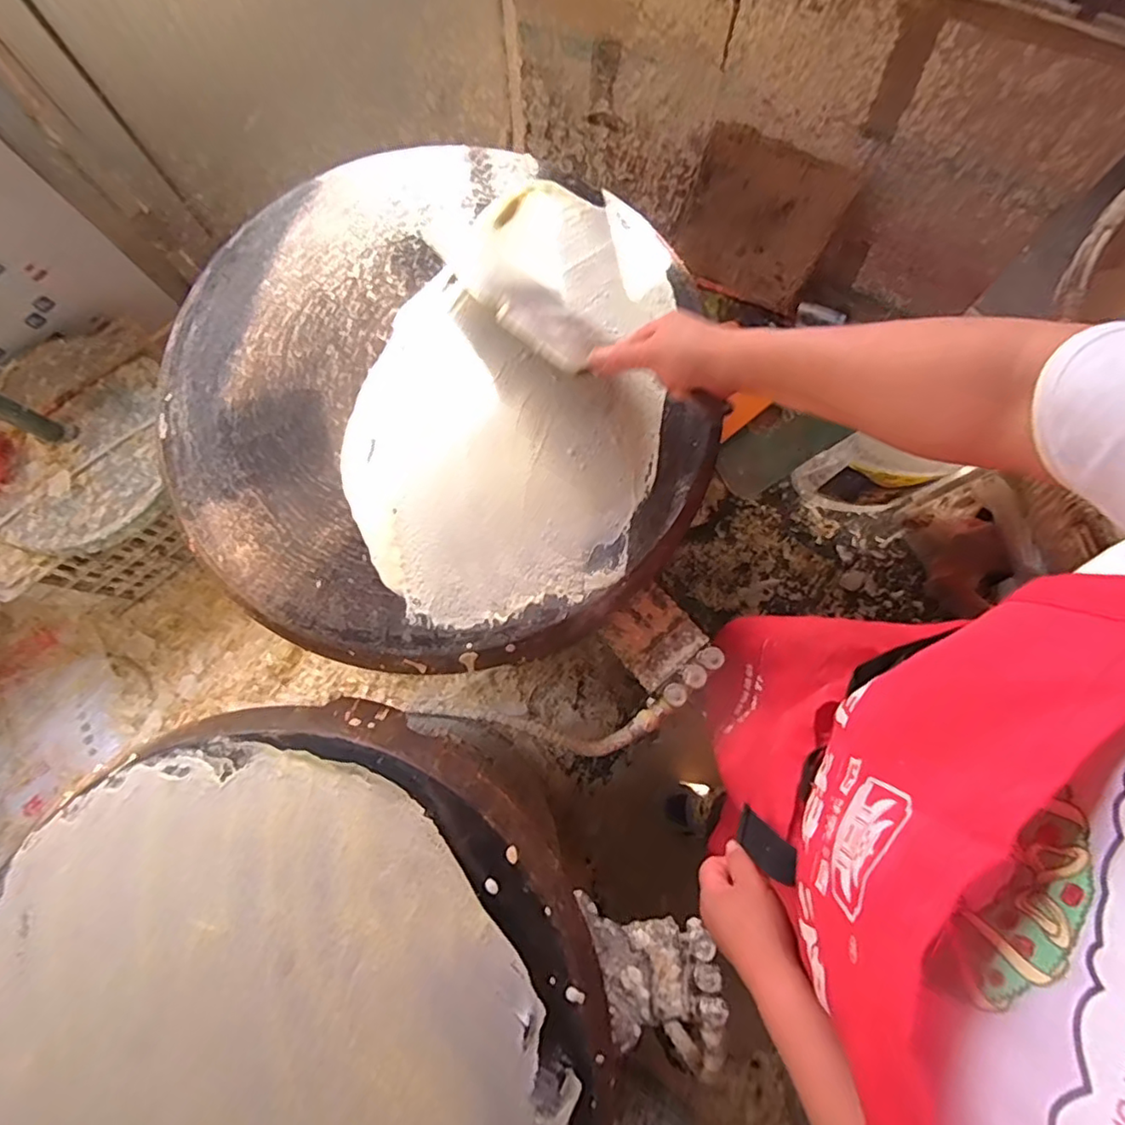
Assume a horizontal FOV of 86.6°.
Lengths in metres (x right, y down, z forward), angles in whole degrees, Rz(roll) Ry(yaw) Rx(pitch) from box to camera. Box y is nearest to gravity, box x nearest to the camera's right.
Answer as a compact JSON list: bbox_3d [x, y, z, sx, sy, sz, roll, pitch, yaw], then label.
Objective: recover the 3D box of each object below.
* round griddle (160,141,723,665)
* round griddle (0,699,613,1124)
[{"bbox_3d":[-0.144,-0.203,0.667,0.587,0.053,0.604,0,78,-1],"label":"round griddle"},{"bbox_3d":[-0.267,0.450,0.554,0.607,0.044,0.590,0,78,-1],"label":"round griddle"}]

